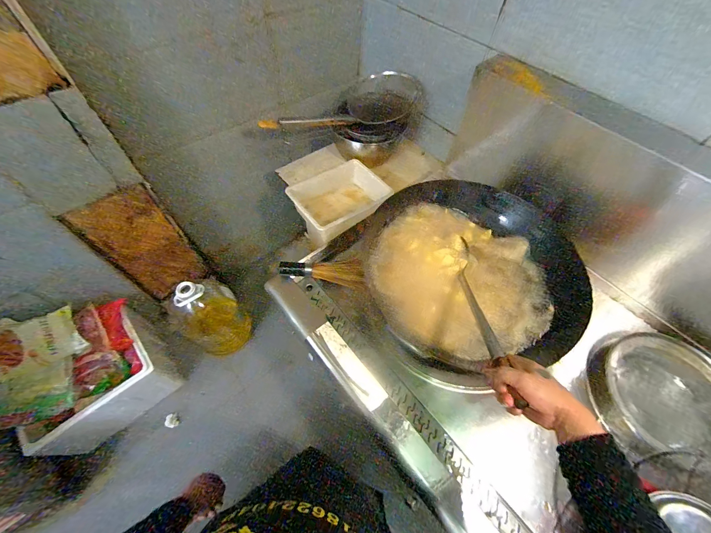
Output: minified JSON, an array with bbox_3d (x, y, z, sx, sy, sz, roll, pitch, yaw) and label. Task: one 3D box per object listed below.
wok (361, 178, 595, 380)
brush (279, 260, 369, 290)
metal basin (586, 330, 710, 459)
[{"bbox_3d":[0.287,0.002,0.765,0.521,0.125,0.470,16,58,8],"label":"wok"},{"bbox_3d":[-0.100,0.013,0.914,0.243,0.057,0.080,6,57,2],"label":"brush"},{"bbox_3d":[0.749,0.293,0.733,0.269,0.107,0.290,1,57,-1],"label":"metal basin"}]

